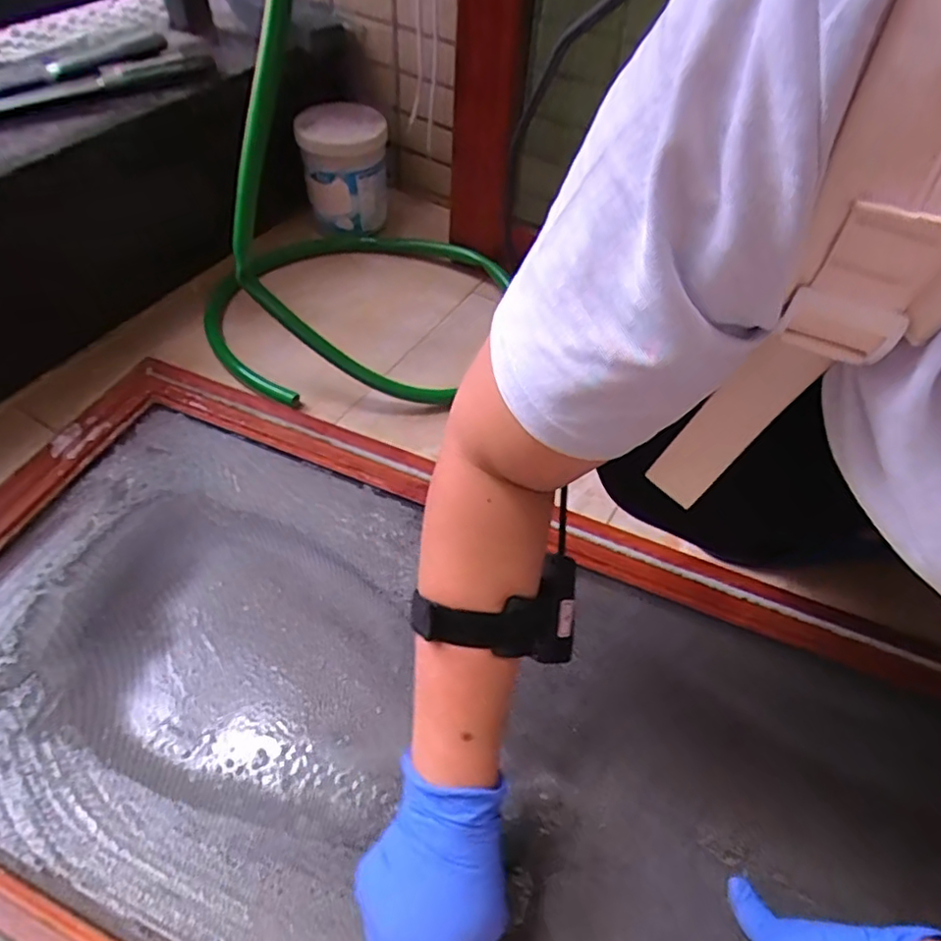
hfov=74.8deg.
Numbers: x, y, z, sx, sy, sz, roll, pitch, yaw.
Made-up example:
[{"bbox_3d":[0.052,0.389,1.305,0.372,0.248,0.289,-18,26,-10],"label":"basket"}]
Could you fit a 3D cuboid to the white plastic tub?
[{"bbox_3d":[-0.173,-0.408,0.849,0.107,0.151,0.111,1,53,-1],"label":"white plastic tub"}]

